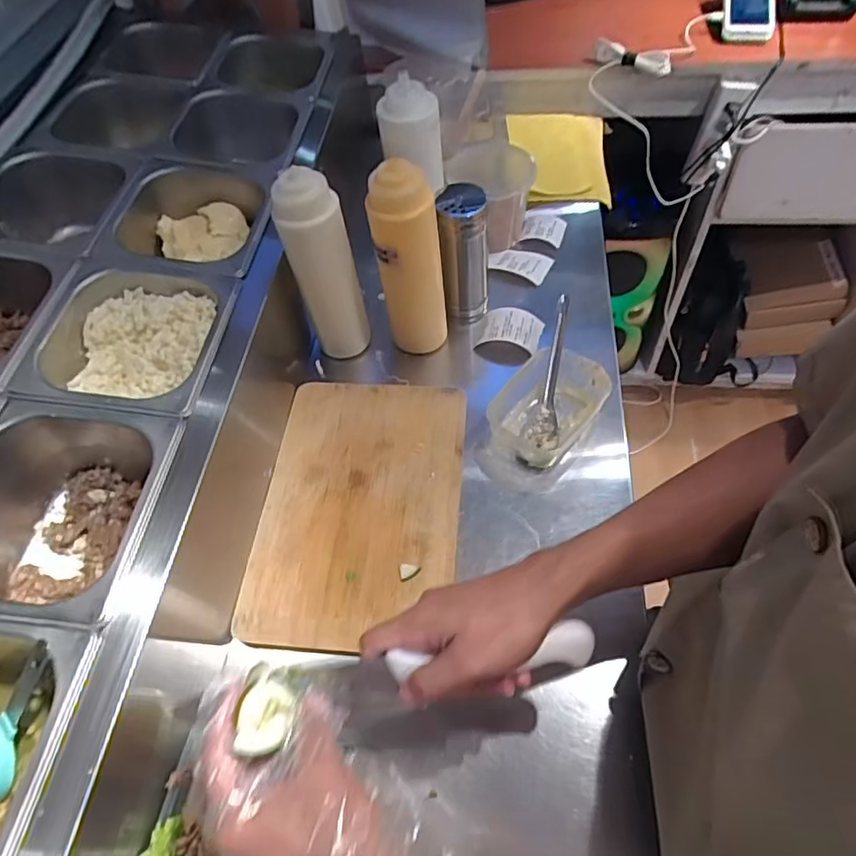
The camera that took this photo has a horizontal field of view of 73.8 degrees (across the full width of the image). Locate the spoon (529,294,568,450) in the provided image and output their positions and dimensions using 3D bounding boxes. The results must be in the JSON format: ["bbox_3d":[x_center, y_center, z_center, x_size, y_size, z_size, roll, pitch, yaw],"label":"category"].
[{"bbox_3d":[0.138,-0.061,0.634,0.028,0.025,0.172,8,79,10],"label":"spoon"}]

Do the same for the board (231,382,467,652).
[{"bbox_3d":[-0.069,0.072,0.587,0.198,0.011,0.291,2,57,6],"label":"board"}]

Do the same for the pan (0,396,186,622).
[{"bbox_3d":[-0.305,0.076,0.474,0.174,0.107,0.172,2,57,6],"label":"pan"}]

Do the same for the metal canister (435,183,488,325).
[{"bbox_3d":[0.044,-0.206,0.684,0.056,0.171,0.055,-2,56,3],"label":"metal canister"}]

